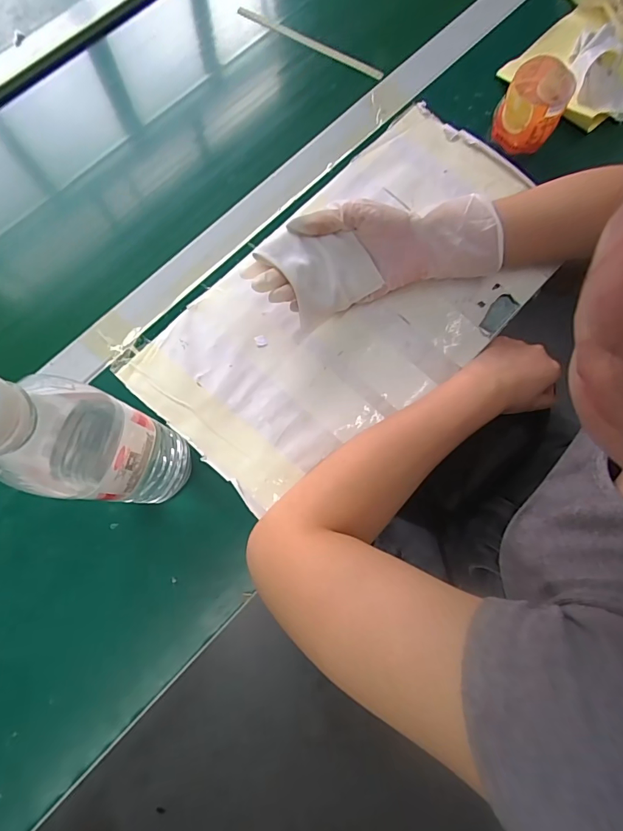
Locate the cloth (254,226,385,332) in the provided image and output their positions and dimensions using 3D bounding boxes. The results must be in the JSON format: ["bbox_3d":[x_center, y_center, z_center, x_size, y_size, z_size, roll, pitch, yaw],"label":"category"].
[{"bbox_3d":[0.010,-0.137,0.389,0.085,0.020,0.083,-38,106,-19],"label":"cloth"}]

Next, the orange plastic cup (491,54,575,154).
[{"bbox_3d":[0.228,-0.319,0.440,0.059,0.057,0.065,27,78,6],"label":"orange plastic cup"}]

